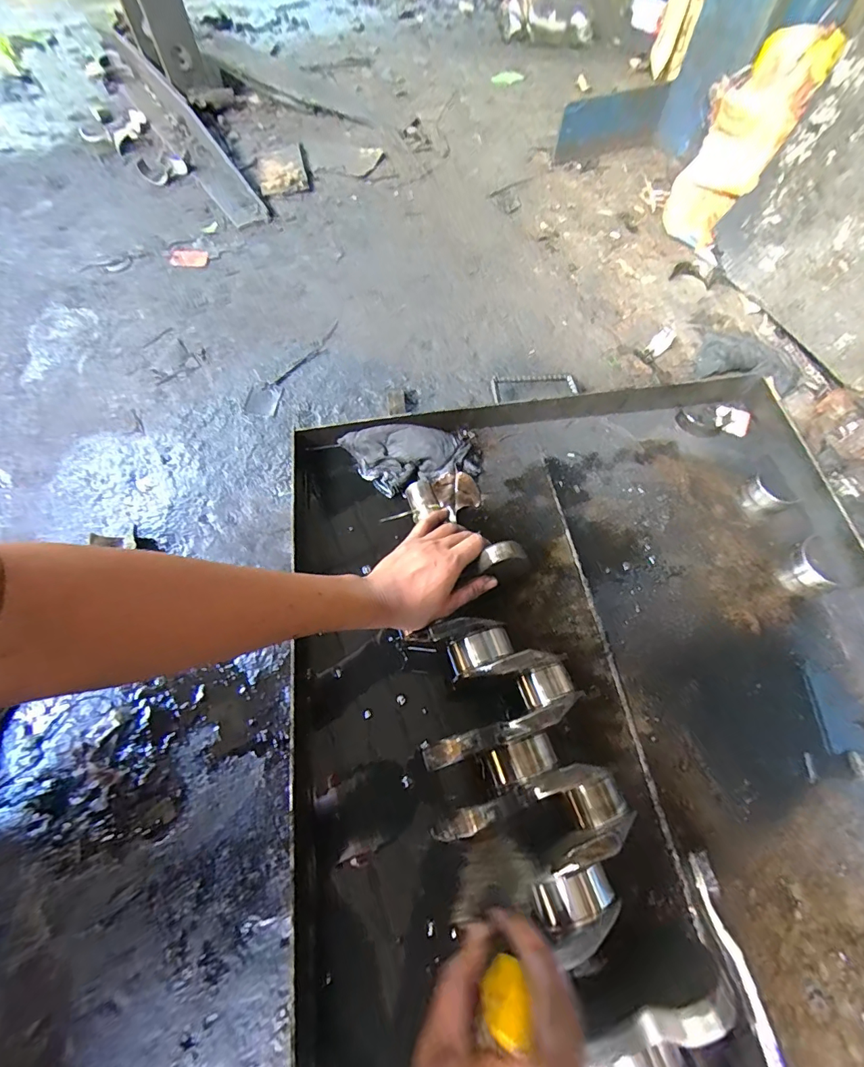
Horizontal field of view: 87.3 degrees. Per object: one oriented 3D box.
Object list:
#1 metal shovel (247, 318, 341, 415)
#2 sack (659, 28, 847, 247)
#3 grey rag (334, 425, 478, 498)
[{"bbox_3d":[-0.229,-0.280,0.752,0.062,0.008,0.232,25,67,11],"label":"metal shovel"},{"bbox_3d":[0.574,-0.742,0.872,0.150,0.108,0.363,37,111,16],"label":"sack"},{"bbox_3d":[-0.026,-0.111,0.636,0.189,0.042,0.099,-14,65,-6],"label":"grey rag"}]

